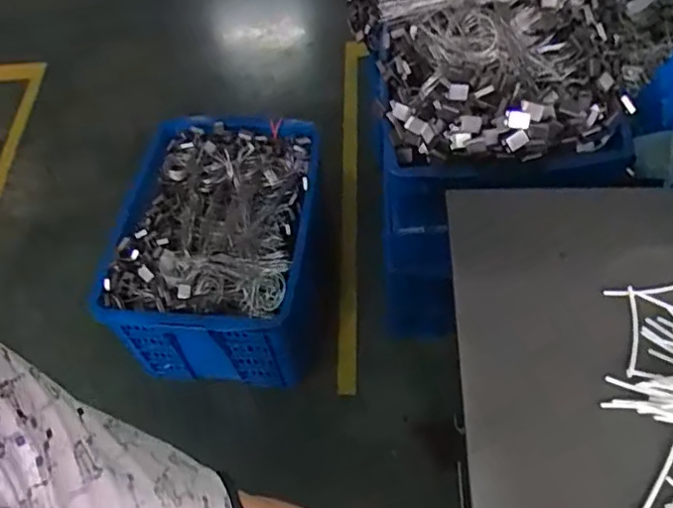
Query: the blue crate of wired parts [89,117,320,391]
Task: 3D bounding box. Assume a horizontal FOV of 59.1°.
[{"bbox_3d":[-0.282,-0.020,1.484,0.469,0.298,0.604,0,56,5],"label":"blue crate of wired parts"}]

